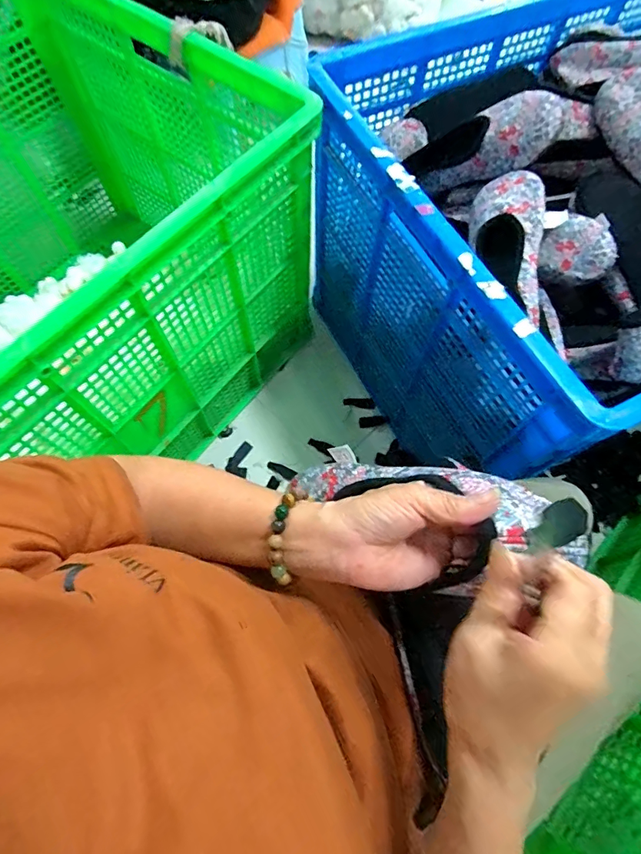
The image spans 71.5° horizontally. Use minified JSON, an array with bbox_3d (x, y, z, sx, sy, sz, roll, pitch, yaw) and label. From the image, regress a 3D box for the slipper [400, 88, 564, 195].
[{"bbox_3d":[0.237,-0.417,0.660,0.225,0.067,0.083,11,61,48],"label":"slipper"}]

